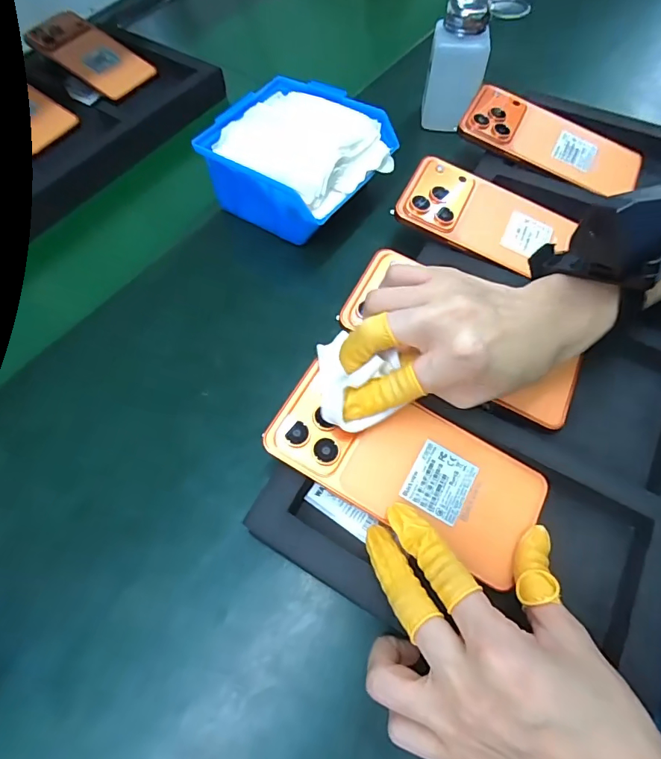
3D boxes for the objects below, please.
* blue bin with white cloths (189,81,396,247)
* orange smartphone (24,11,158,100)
[{"bbox_3d":[-0.026,-0.191,0.397,0.144,0.070,0.125,31,68,18],"label":"blue bin with white cloths"},{"bbox_3d":[-0.288,-0.393,0.534,0.142,0.013,0.068,36,74,2],"label":"orange smartphone"}]

